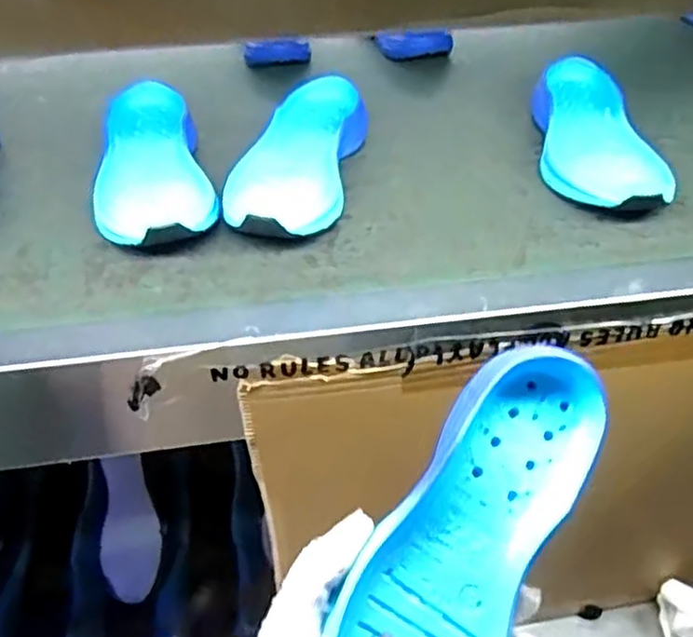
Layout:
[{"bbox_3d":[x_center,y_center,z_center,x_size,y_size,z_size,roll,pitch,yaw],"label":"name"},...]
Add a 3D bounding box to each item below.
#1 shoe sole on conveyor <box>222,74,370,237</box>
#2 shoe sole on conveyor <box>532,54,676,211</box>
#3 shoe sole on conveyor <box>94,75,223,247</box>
[{"bbox_3d":[-0.040,-0.133,0.594,0.091,0.057,0.237,6,39,8],"label":"shoe sole on conveyor"},{"bbox_3d":[0.216,-0.162,0.628,0.092,0.046,0.262,1,38,1],"label":"shoe sole on conveyor"},{"bbox_3d":[-0.170,-0.128,0.589,0.101,0.053,0.240,-11,40,-13],"label":"shoe sole on conveyor"}]

